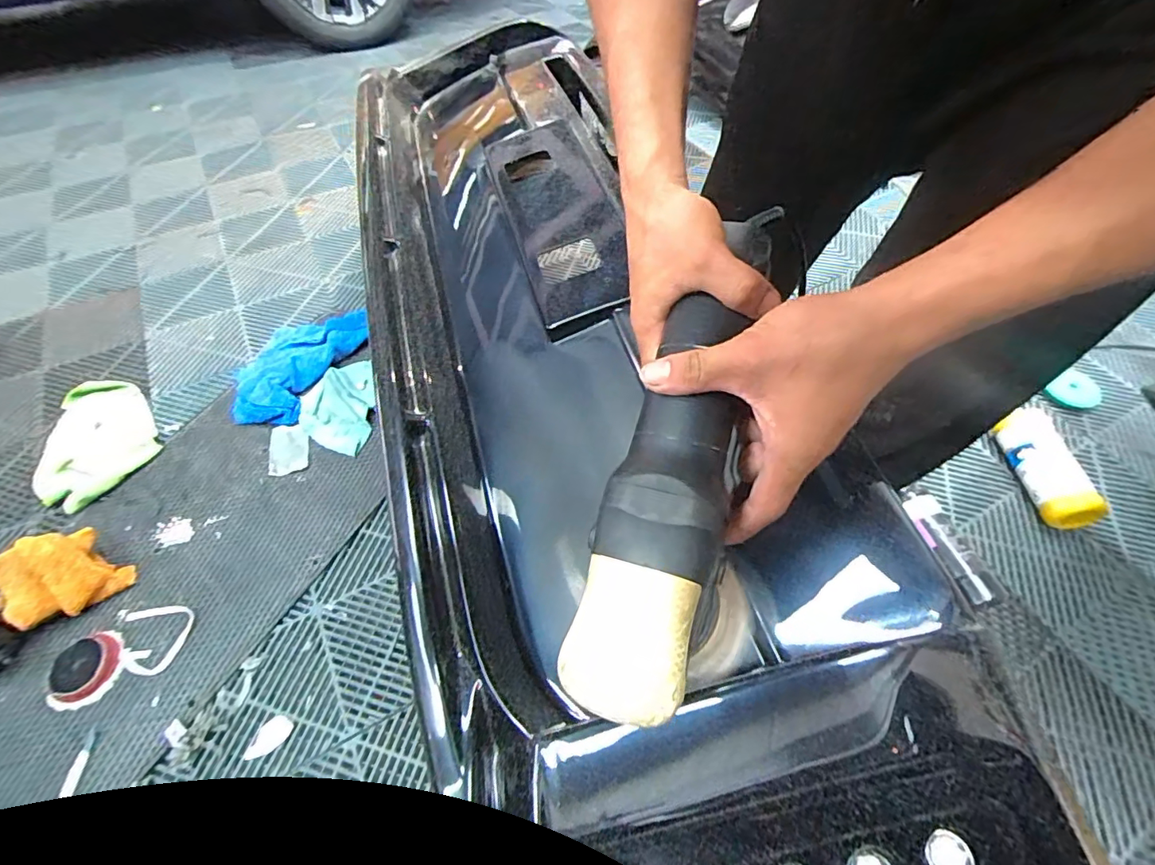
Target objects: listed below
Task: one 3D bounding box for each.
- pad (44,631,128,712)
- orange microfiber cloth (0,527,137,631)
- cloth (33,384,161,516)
[{"bbox_3d":[-0.734,0.349,0.762,0.097,0.033,0.101,-24,59,-15],"label":"pad"},{"bbox_3d":[-0.845,0.225,0.839,0.149,0.066,0.151,-36,63,-22],"label":"orange microfiber cloth"},{"bbox_3d":[-0.972,0.011,1.039,0.200,0.045,0.292,-32,61,-16],"label":"cloth"}]

